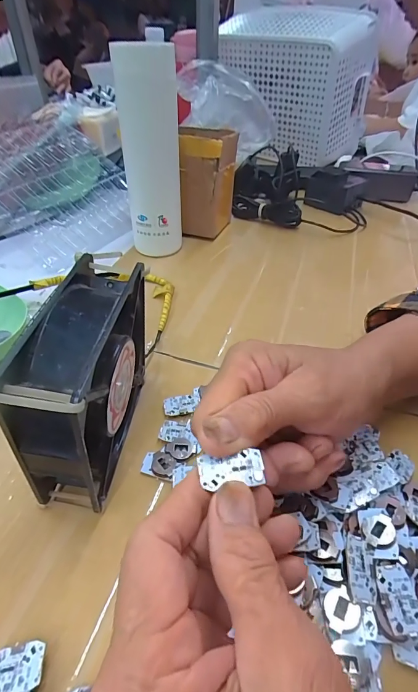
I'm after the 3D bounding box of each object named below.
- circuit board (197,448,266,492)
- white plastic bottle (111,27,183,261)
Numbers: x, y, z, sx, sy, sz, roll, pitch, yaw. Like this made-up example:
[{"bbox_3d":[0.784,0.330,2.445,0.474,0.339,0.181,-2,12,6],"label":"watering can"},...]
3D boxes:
[{"bbox_3d":[0.010,0.055,0.161,0.029,0.004,0.015,-2,42,-5],"label":"circuit board"},{"bbox_3d":[-0.065,-0.207,0.407,0.064,0.221,0.061,-4,43,-4],"label":"white plastic bottle"}]

